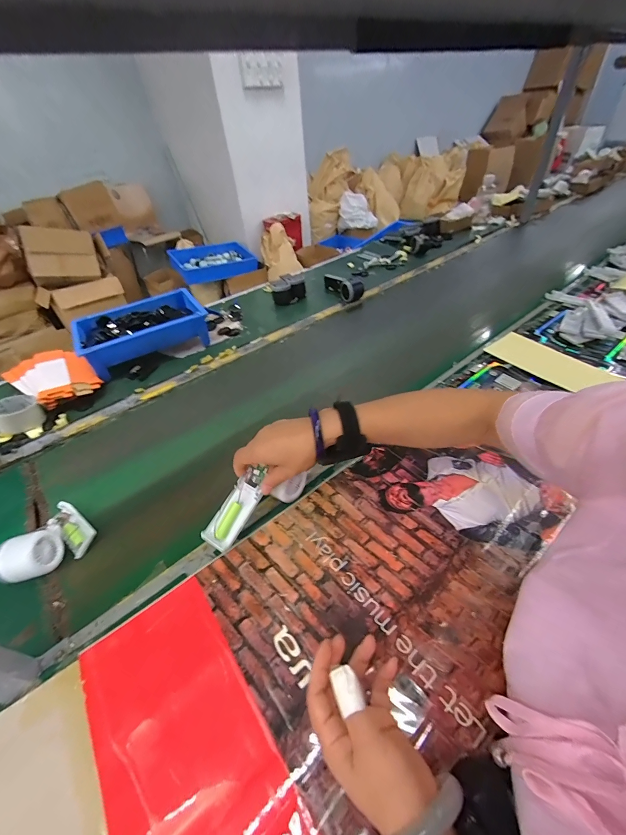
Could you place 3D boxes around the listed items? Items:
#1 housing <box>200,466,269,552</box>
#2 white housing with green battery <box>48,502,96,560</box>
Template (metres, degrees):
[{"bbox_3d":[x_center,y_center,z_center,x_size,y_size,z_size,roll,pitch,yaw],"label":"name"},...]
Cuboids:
[{"bbox_3d":[-0.101,0.116,0.433,0.042,0.026,0.112,23,73,28],"label":"housing"},{"bbox_3d":[-0.366,0.166,0.497,0.105,0.015,0.038,24,51,29],"label":"white housing with green battery"}]

